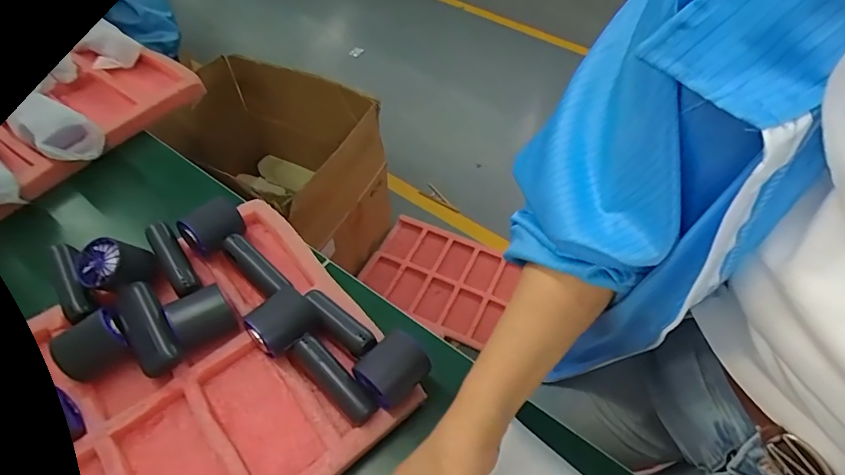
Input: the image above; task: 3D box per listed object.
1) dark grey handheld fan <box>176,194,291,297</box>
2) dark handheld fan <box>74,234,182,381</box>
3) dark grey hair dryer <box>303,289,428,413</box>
[{"bbox_3d":[-0.208,0.015,0.534,0.143,0.046,0.064,41,62,9],"label":"dark grey handheld fan"},{"bbox_3d":[-0.298,0.070,0.486,0.064,0.045,0.157,-30,74,-21],"label":"dark handheld fan"},{"bbox_3d":[-0.065,0.102,0.465,0.147,0.045,0.057,34,60,23],"label":"dark grey hair dryer"}]

